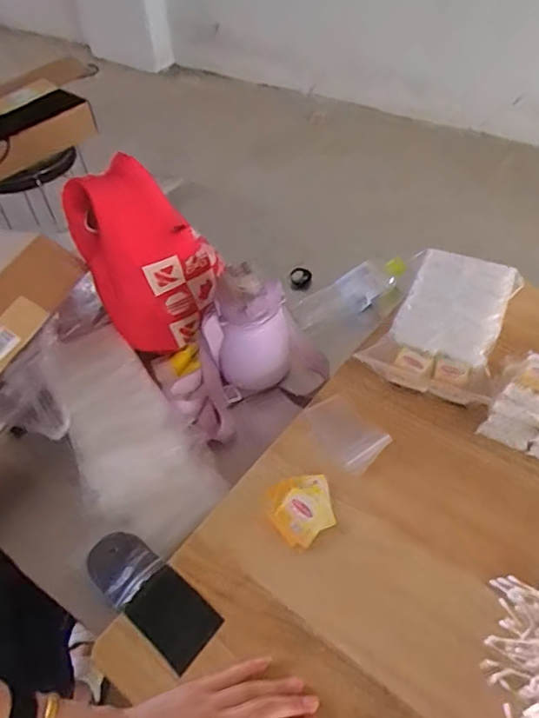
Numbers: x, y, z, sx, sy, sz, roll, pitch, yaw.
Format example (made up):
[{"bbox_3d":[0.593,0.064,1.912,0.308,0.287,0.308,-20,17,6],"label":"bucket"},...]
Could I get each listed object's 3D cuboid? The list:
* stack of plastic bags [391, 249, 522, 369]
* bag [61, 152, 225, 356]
[{"bbox_3d":[0.249,-0.075,0.712,0.124,0.025,0.193,18,52,20],"label":"stack of plastic bags"},{"bbox_3d":[-0.175,-0.150,0.769,0.147,0.230,0.160,33,58,29],"label":"bag"}]

